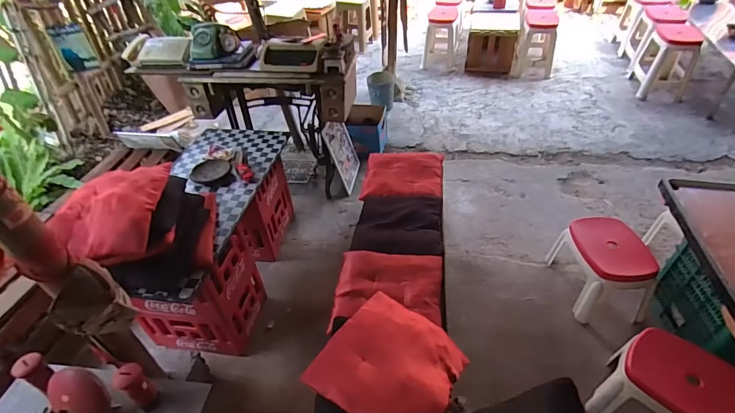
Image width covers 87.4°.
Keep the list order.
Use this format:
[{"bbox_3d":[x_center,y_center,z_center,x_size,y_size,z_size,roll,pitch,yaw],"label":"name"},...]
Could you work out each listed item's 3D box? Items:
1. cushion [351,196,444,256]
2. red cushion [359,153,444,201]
[{"bbox_3d":[0.124,0.061,1.473,0.320,0.068,0.267,3,41,6],"label":"cushion"},{"bbox_3d":[0.153,-0.123,1.647,0.336,0.062,0.271,2,41,5],"label":"red cushion"}]

